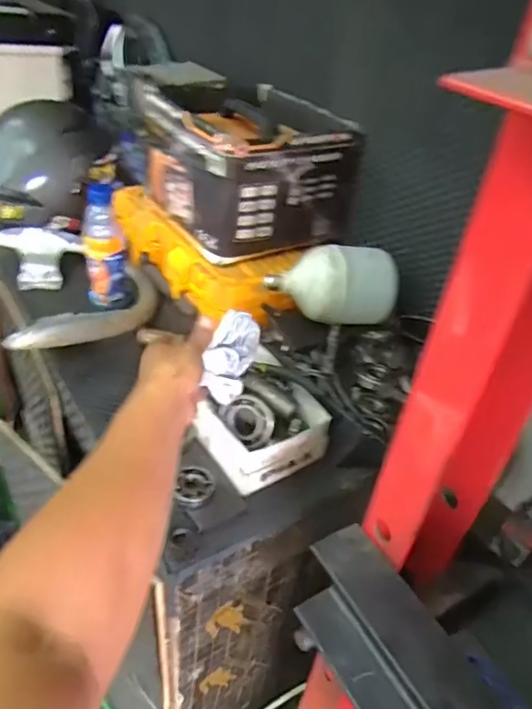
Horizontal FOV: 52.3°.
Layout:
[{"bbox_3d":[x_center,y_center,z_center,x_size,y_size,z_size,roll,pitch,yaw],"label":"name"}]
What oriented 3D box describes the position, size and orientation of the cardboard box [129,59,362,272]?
[{"bbox_3d":[-0.032,-0.334,0.971,0.301,0.194,0.290,-14,43,-26],"label":"cardboard box"}]

